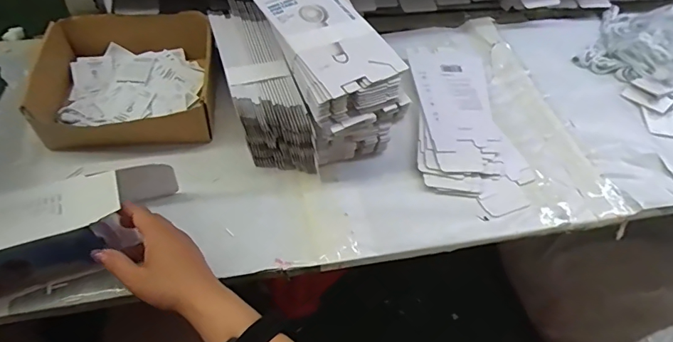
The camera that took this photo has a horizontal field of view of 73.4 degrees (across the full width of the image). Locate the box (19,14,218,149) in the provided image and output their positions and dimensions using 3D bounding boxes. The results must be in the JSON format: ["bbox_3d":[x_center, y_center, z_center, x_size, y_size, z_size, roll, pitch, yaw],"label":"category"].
[{"bbox_3d":[-0.277,-0.119,0.605,0.217,0.073,0.201,-4,53,-9],"label":"box"}]

